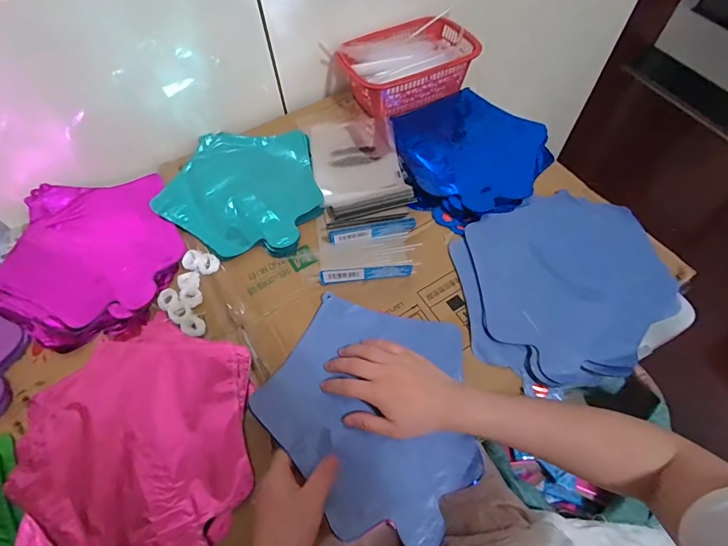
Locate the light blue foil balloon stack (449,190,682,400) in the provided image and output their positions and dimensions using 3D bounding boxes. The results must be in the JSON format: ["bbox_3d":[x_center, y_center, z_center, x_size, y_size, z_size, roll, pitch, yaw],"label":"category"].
[{"bbox_3d":[0.248,0.011,0.491,0.265,0.020,0.232,-15,60,-7],"label":"light blue foil balloon stack"}]

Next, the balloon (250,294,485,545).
[{"bbox_3d":[0.016,0.139,0.426,0.224,0.030,0.226,27,64,16],"label":"balloon"}]

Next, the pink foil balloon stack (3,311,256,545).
[{"bbox_3d":[-0.230,0.168,0.407,0.239,0.009,0.233,15,61,10],"label":"pink foil balloon stack"}]

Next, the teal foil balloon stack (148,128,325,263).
[{"bbox_3d":[-0.165,-0.124,0.573,0.223,0.018,0.219,19,62,12],"label":"teal foil balloon stack"}]

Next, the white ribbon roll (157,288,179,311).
[{"bbox_3d":[-0.240,0.031,0.488,0.025,0.005,0.025,-1,60,1],"label":"white ribbon roll"}]

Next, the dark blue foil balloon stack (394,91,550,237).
[{"bbox_3d":[0.151,-0.187,0.599,0.232,0.020,0.238,-30,63,-15],"label":"dark blue foil balloon stack"}]

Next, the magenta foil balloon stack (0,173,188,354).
[{"bbox_3d":[-0.362,-0.019,0.523,0.235,0.027,0.238,-9,60,-4],"label":"magenta foil balloon stack"}]

